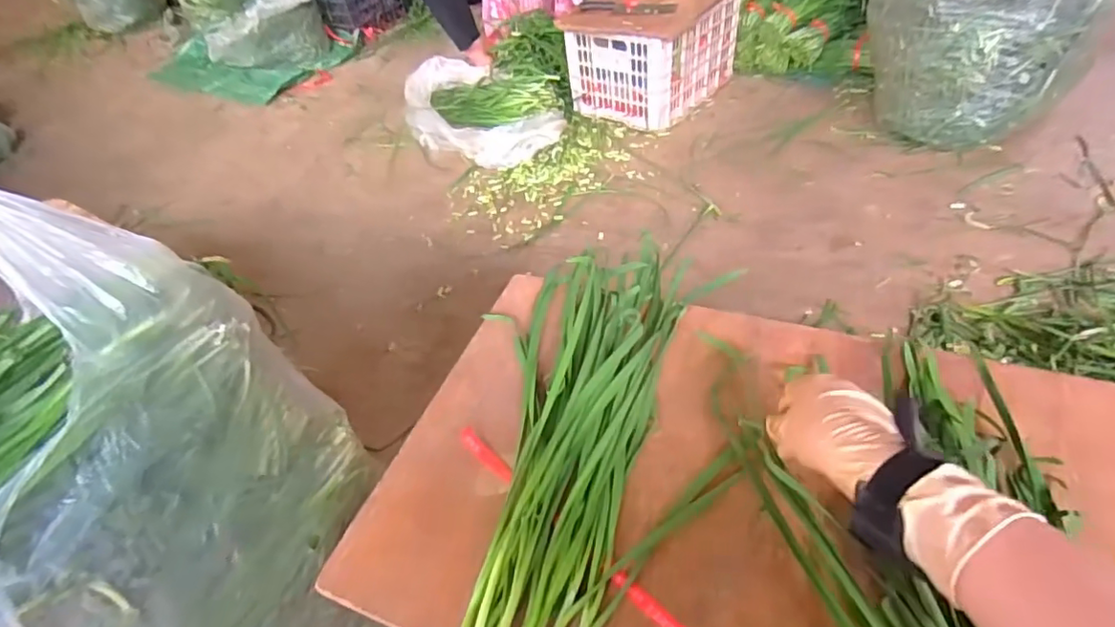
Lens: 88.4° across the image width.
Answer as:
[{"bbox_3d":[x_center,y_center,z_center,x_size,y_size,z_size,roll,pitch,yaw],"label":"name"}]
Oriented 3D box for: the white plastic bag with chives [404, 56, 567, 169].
[{"bbox_3d":[-0.248,-0.651,1.822,0.550,0.131,0.386,30,58,33],"label":"white plastic bag with chives"}]

